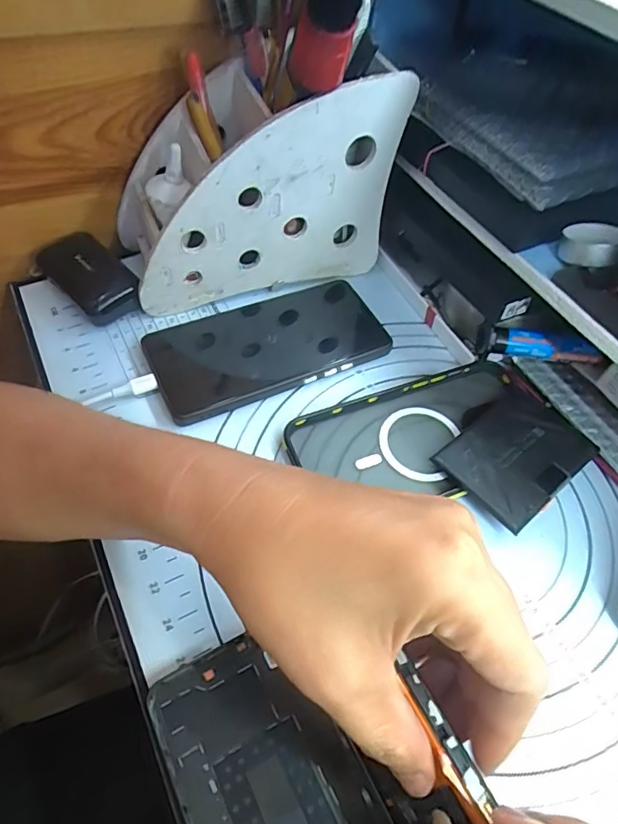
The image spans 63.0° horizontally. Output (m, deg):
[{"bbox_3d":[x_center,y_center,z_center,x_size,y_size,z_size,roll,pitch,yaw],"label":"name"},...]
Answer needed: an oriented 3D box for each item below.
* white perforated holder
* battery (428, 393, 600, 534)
[{"bbox_3d":[-0.041,-0.156,0.351,0.181,0.136,0.079,-16,58,-16],"label":"white perforated holder"},{"bbox_3d":[0.126,0.025,0.304,0.087,0.005,0.061,-33,62,-22],"label":"battery"}]

